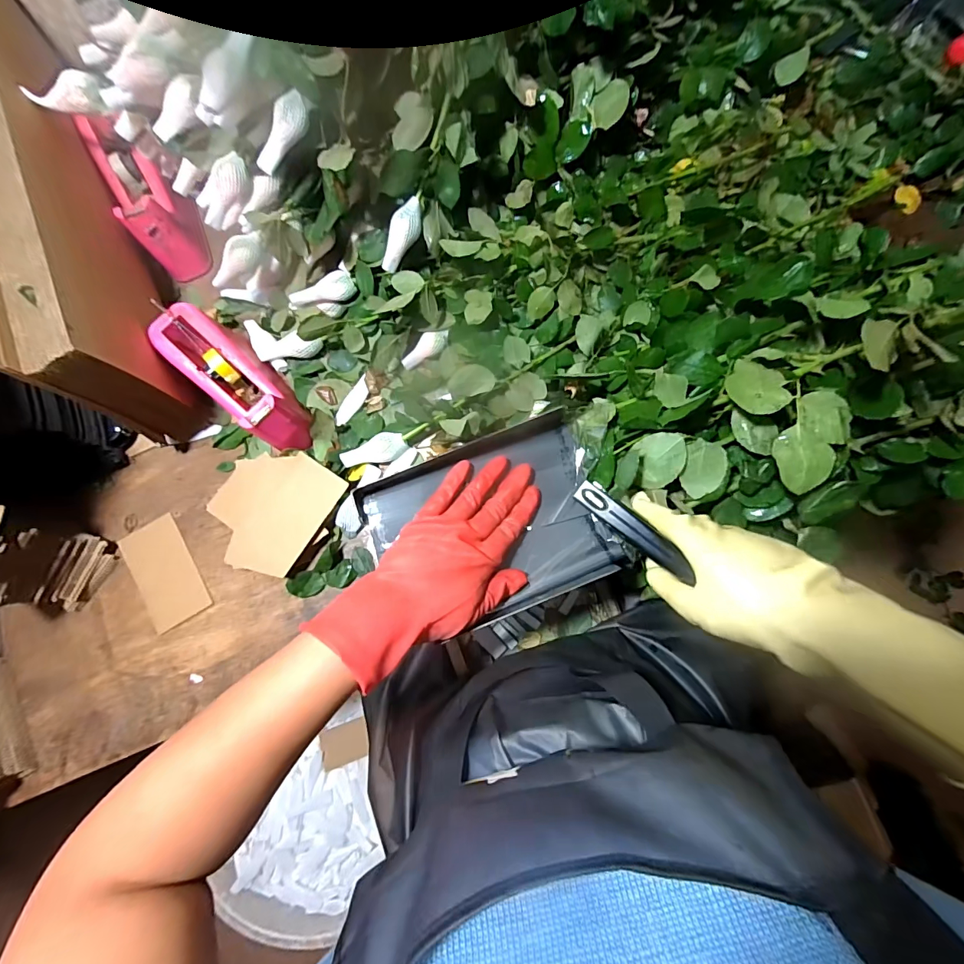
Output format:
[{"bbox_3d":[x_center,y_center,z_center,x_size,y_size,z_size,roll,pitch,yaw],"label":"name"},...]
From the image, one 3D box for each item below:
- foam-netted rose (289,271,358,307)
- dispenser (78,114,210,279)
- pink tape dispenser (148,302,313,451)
[{"bbox_3d":[-0.203,-0.242,0.549,0.079,0.031,0.030,-30,81,-3],"label":"foam-netted rose"},{"bbox_3d":[-0.444,-0.384,0.558,0.075,0.084,0.205,-29,98,-3],"label":"dispenser"},{"bbox_3d":[-0.299,-0.119,0.518,0.209,0.106,0.081,44,85,-5],"label":"pink tape dispenser"}]

